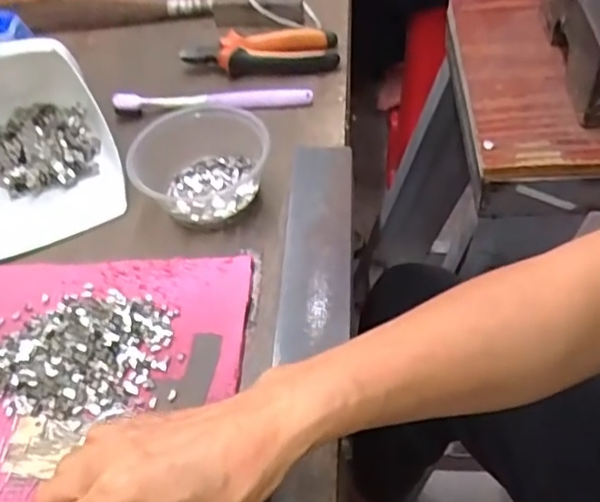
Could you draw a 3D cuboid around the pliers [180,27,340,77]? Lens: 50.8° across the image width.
[{"bbox_3d":[-0.040,-0.196,0.623,0.150,0.023,0.056,-3,49,6],"label":"pliers"}]

